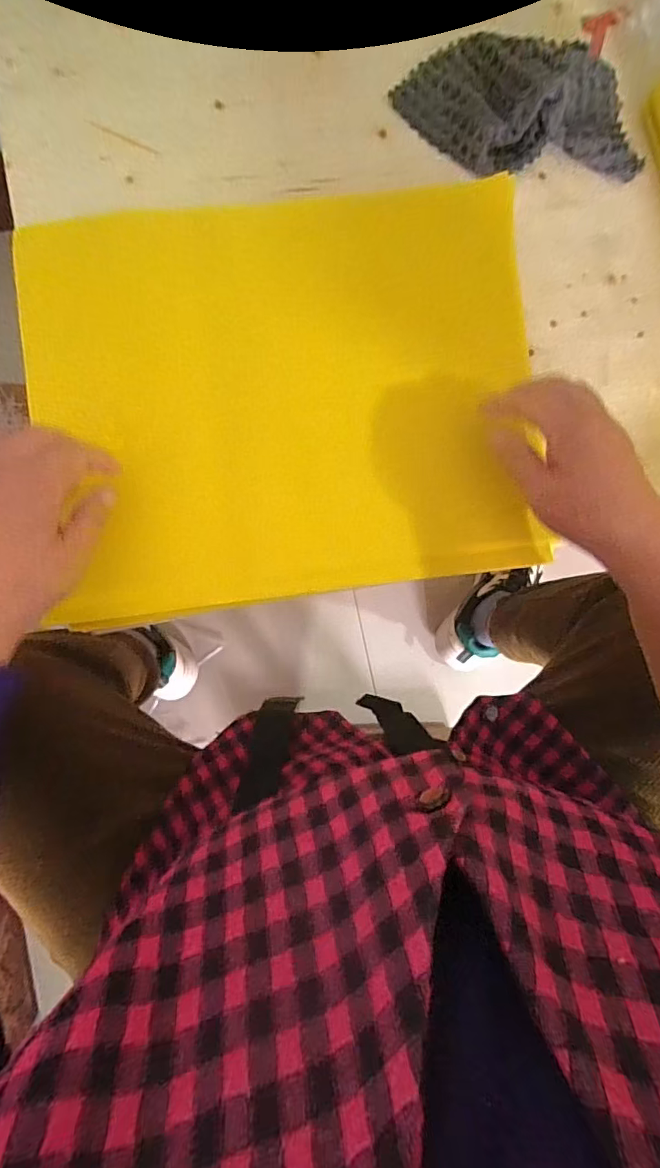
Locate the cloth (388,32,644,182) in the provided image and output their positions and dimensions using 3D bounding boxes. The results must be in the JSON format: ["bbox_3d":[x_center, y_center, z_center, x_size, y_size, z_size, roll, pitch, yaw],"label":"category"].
[{"bbox_3d":[0.157,-0.405,0.411,0.199,0.039,0.122,-1,87,-5],"label":"cloth"}]

